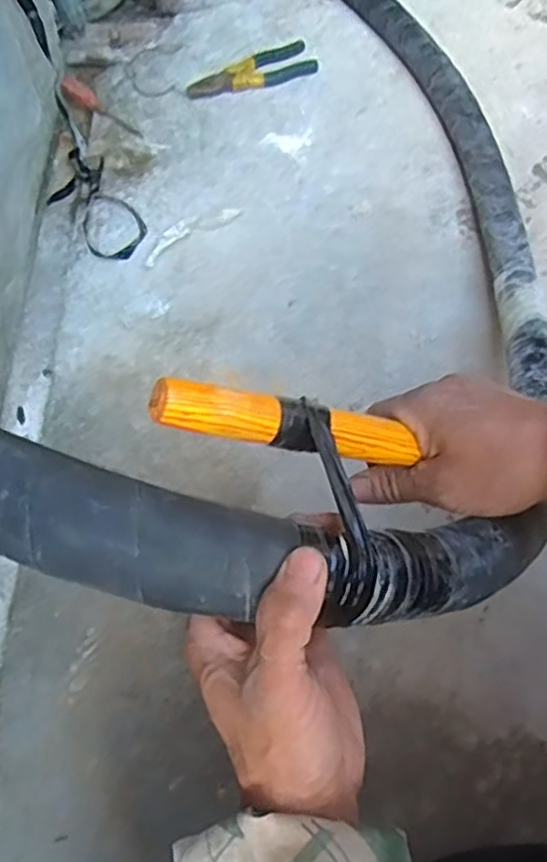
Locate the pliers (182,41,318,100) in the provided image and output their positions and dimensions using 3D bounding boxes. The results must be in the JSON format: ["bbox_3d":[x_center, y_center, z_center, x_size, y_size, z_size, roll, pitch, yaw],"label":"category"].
[{"bbox_3d":[-0.034,-0.527,1.003,0.192,0.020,0.065,-20,67,-9],"label":"pliers"}]

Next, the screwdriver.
[{"bbox_3d":[-0.244,-0.458,0.979,0.137,0.022,0.027,36,70,2],"label":"screwdriver"}]

